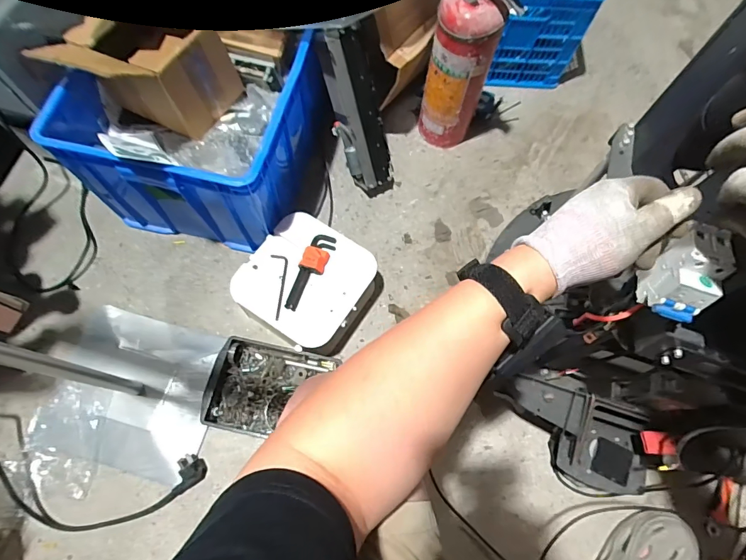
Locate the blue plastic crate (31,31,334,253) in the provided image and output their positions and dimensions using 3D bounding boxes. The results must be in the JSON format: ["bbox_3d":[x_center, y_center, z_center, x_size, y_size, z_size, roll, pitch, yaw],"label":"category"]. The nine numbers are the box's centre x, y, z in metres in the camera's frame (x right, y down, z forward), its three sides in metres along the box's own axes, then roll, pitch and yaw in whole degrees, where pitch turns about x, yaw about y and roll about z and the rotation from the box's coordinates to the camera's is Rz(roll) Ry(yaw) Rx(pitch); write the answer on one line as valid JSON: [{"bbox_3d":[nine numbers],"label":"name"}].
[{"bbox_3d":[-0.360,-0.310,0.919,0.472,0.310,0.385,12,69,2],"label":"blue plastic crate"}]

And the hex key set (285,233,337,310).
[{"bbox_3d":[-0.127,-0.020,0.839,0.052,0.026,0.176,19,69,5],"label":"hex key set"}]

